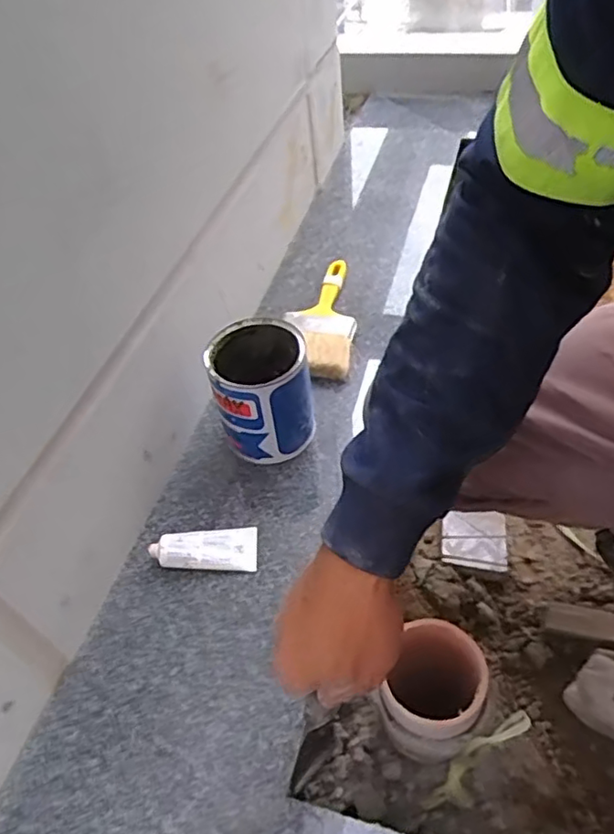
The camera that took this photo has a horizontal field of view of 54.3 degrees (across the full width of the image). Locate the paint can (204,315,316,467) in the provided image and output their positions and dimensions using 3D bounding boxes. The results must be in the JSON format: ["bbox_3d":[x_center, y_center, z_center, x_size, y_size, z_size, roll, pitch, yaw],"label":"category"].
[{"bbox_3d":[-0.046,-0.023,0.632,0.094,0.119,0.097,-3,48,4],"label":"paint can"}]

